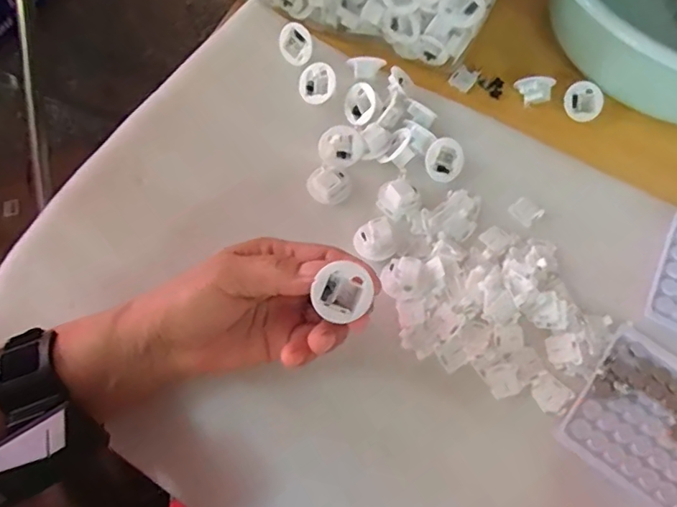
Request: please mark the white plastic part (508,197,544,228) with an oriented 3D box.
[{"bbox_3d":[0.141,-0.032,0.397,0.019,0.005,0.020,-37,71,-17],"label":"white plastic part"}]

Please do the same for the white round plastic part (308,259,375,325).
[{"bbox_3d":[0.002,0.021,0.288,0.031,0.015,0.031,-1,94,-8],"label":"white round plastic part"}]

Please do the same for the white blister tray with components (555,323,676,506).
[{"bbox_3d":[0.216,0.114,0.331,0.127,0.009,0.095,36,70,11],"label":"white blister tray with components"}]

